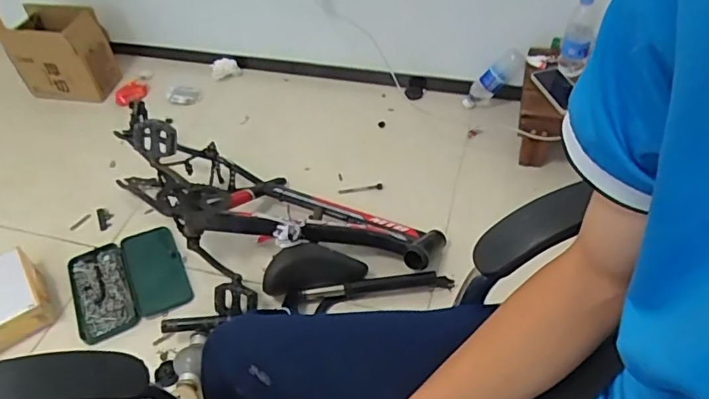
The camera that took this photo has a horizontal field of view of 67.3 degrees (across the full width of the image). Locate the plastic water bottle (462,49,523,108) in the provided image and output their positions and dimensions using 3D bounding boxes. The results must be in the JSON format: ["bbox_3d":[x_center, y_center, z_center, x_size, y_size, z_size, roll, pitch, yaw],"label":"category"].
[{"bbox_3d":[0.407,-0.357,1.580,0.066,0.214,0.062,23,37,-32],"label":"plastic water bottle"}]

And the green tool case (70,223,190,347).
[{"bbox_3d":[-0.527,0.190,1.244,0.243,0.042,0.258,-22,50,-14],"label":"green tool case"}]

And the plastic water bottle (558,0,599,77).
[{"bbox_3d":[0.560,-0.411,1.343,0.073,0.212,0.067,18,52,19],"label":"plastic water bottle"}]

